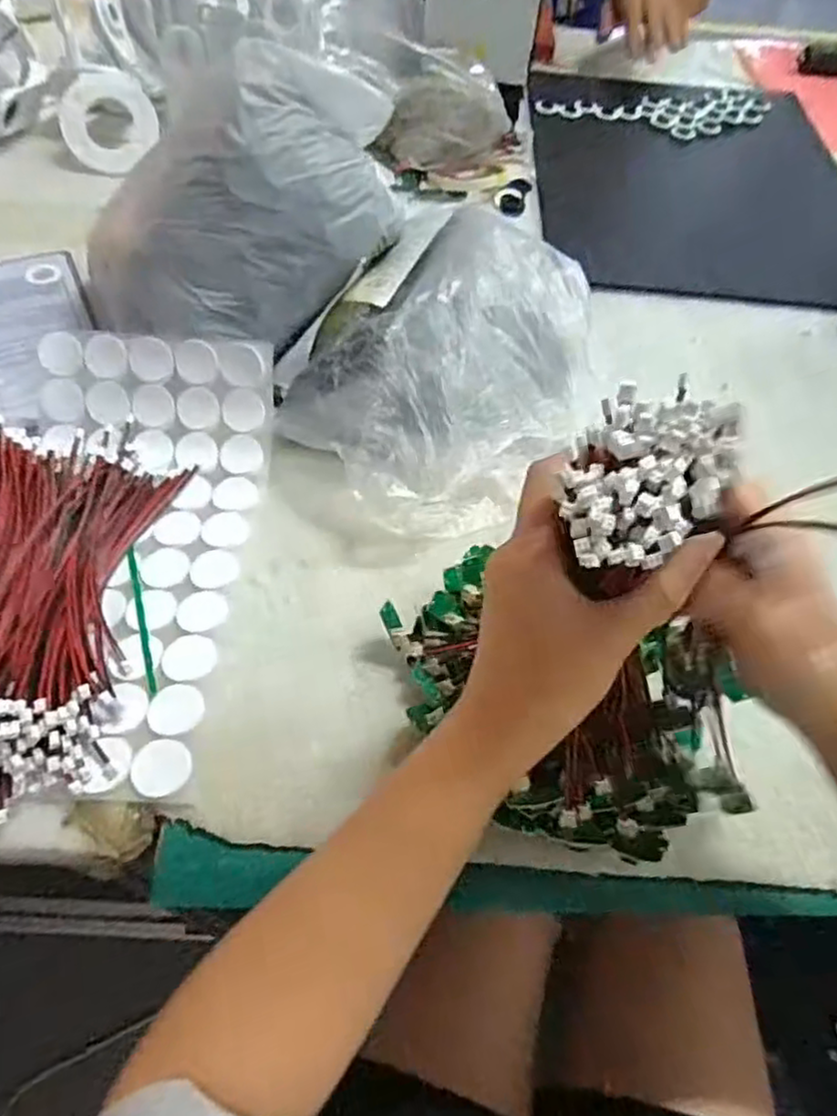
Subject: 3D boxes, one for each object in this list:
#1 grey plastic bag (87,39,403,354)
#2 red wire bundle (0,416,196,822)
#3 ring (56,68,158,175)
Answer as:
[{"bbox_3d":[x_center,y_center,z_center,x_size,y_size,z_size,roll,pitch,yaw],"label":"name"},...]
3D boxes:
[{"bbox_3d":[-0.122,-0.251,0.486,0.148,0.153,0.225,36,60,19],"label":"grey plastic bag"},{"bbox_3d":[-0.218,0.013,0.398,0.123,0.026,0.241,-3,55,-7],"label":"red wire bundle"},{"bbox_3d":[-0.320,-0.450,0.697,0.098,0.094,0.020,27,13,-9],"label":"ring"}]

